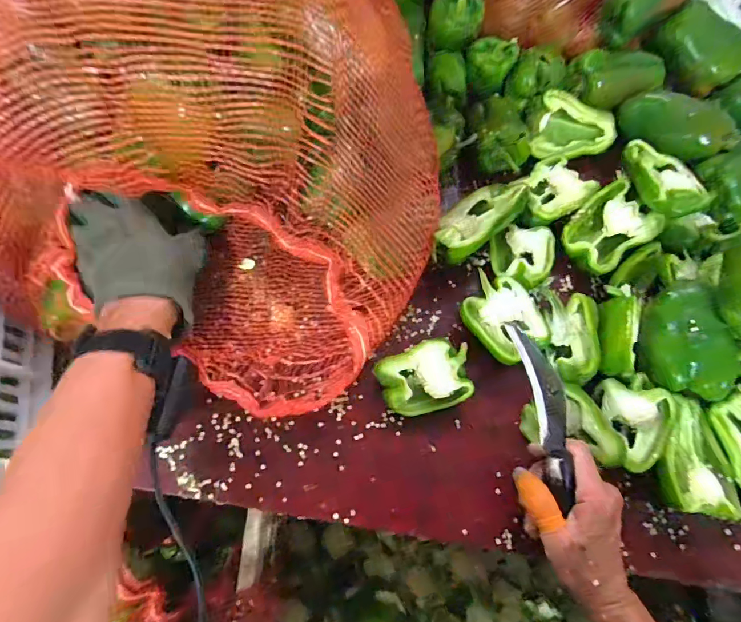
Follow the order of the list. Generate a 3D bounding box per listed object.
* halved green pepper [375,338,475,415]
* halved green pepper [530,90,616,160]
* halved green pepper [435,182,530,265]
[{"bbox_3d":[0.052,0.067,0.407,0.084,0.047,0.060,-10,69,-7],"label":"halved green pepper"},{"bbox_3d":[0.251,-0.229,0.518,0.109,0.051,0.073,-23,71,-12],"label":"halved green pepper"},{"bbox_3d":[0.111,-0.098,0.446,0.110,0.043,0.059,-41,75,-17],"label":"halved green pepper"}]

